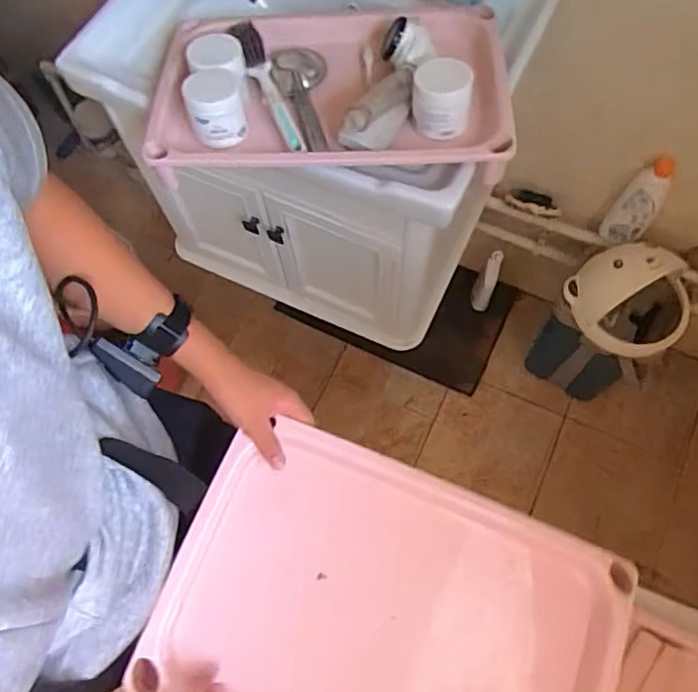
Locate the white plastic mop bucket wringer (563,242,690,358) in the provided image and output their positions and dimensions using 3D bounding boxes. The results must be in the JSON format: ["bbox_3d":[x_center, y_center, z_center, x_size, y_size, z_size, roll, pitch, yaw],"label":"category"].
[{"bbox_3d":[0.560,-0.101,1.105,0.194,0.154,0.212,-27,68,-9],"label":"white plastic mop bucket wringer"}]

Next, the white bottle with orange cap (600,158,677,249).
[{"bbox_3d":[0.574,-0.284,1.118,0.081,0.237,0.079,37,73,16],"label":"white bottle with orange cap"}]

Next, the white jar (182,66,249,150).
[{"bbox_3d":[-0.163,-0.293,0.696,0.066,0.068,0.062,-1,67,2],"label":"white jar"}]

